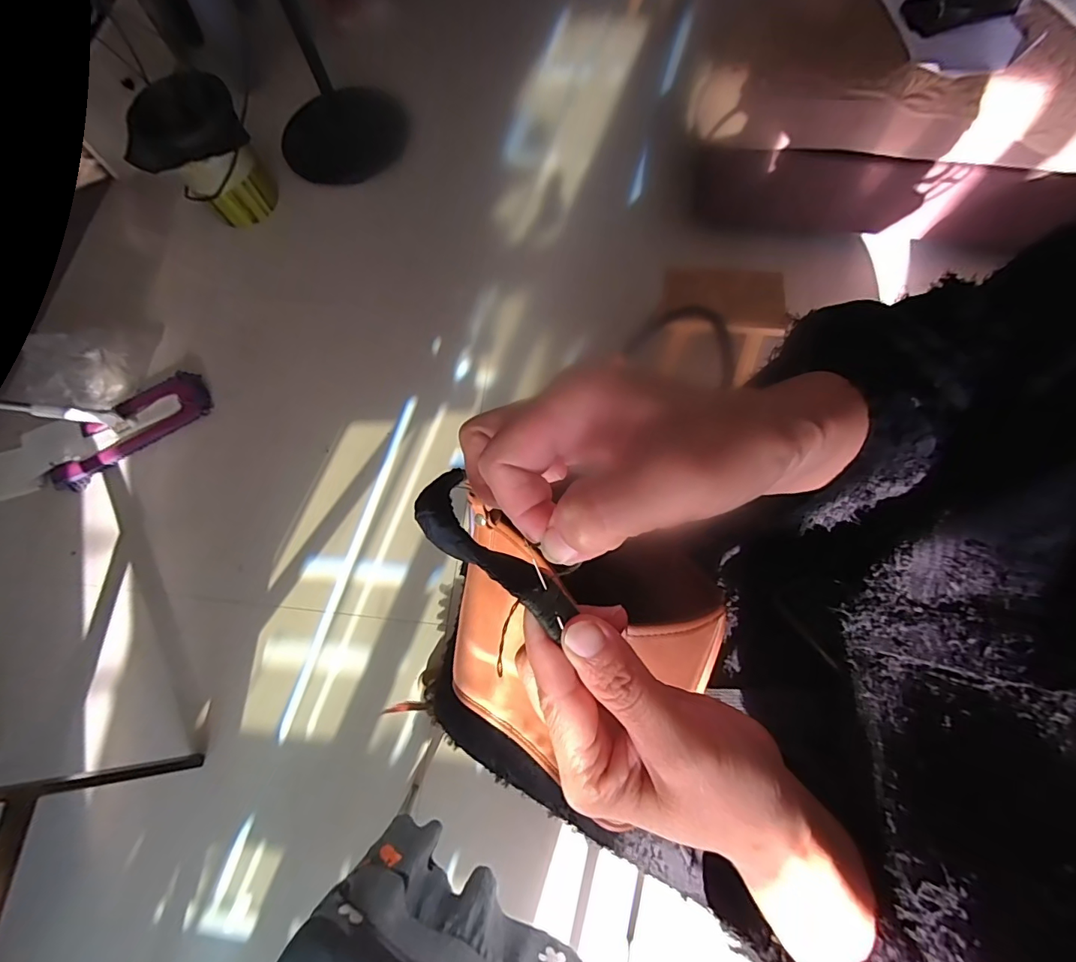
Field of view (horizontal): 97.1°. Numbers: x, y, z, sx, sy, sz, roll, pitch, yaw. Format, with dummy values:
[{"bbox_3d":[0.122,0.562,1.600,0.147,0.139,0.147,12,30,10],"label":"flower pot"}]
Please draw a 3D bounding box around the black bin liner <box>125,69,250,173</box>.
[{"bbox_3d":[-0.904,-0.896,1.209,0.266,0.130,0.222,-15,71,-3],"label":"black bin liner"}]

